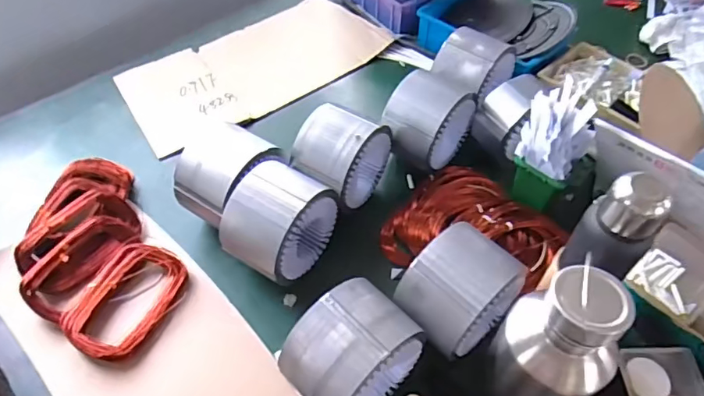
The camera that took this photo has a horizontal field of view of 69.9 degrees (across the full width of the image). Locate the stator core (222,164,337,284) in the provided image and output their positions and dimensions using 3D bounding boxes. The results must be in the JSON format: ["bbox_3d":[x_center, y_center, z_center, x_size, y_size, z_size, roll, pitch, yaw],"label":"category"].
[{"bbox_3d":[-0.105,0.039,0.740,0.114,0.147,0.141,24,55,18],"label":"stator core"}]

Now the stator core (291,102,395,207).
[{"bbox_3d":[-0.010,-0.070,0.817,0.109,0.144,0.154,33,59,23],"label":"stator core"}]

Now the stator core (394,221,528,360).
[{"bbox_3d":[0.133,0.132,0.643,0.125,0.116,0.132,37,60,26],"label":"stator core"}]

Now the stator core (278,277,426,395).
[{"bbox_3d":[0.004,0.194,0.611,0.151,0.149,0.107,-37,60,-25],"label":"stator core"}]

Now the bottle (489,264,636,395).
[{"bbox_3d":[0.237,0.177,0.564,0.107,0.228,0.132,-30,57,-21],"label":"bottle"}]

